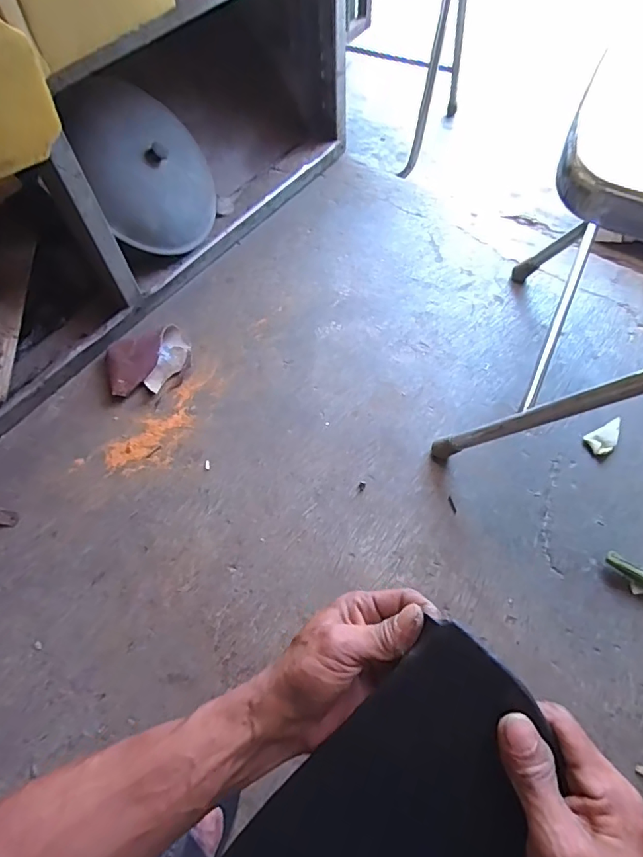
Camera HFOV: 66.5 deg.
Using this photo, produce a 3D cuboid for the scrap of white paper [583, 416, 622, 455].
[{"bbox_3d":[0.421,0.014,0.719,0.066,0.011,0.037,-25,61,-12],"label":"scrap of white paper"}]

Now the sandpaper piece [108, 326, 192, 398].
[{"bbox_3d":[-0.285,-0.110,0.809,0.129,0.033,0.101,-18,60,-8],"label":"sandpaper piece"}]

